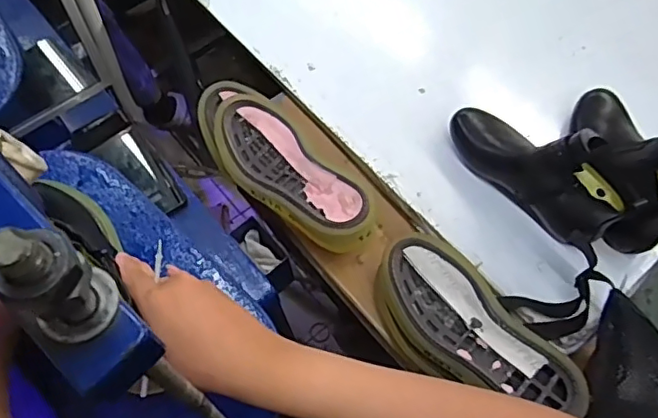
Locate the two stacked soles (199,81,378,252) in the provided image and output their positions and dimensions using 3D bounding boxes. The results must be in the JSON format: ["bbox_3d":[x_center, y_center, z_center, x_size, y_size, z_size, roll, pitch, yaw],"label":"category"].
[{"bbox_3d":[-0.067,-0.068,0.743,0.117,0.059,0.321,-34,70,-17],"label":"two stacked soles"}]

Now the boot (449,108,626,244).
[{"bbox_3d":[0.251,-0.062,0.706,0.076,0.153,0.235,-27,68,-14],"label":"boot"}]

